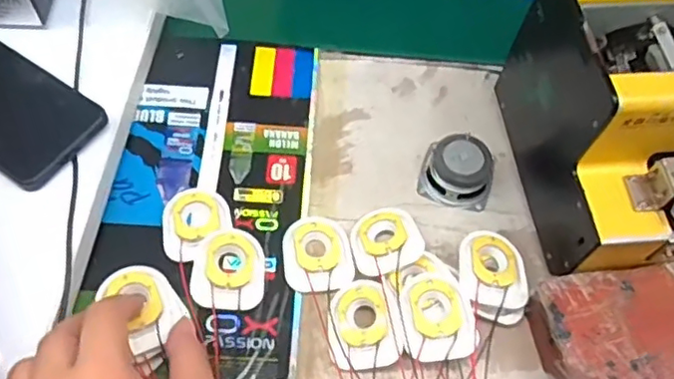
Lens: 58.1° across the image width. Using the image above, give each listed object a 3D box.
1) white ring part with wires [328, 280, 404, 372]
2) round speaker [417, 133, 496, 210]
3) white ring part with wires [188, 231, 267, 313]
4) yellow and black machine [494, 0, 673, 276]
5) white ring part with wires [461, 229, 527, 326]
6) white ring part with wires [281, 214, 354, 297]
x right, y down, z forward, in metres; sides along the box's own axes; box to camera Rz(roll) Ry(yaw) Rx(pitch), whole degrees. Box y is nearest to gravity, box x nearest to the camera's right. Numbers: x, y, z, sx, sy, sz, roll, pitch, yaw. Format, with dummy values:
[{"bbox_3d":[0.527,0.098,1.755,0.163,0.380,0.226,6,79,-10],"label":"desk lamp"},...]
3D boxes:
[{"bbox_3d":[0.018,0.090,0.406,0.045,0.017,0.058,-18,63,12],"label":"white ring part with wires"},{"bbox_3d":[0.095,-0.016,0.473,0.053,0.027,0.052,14,59,4],"label":"round speaker"},{"bbox_3d":[-0.076,0.058,0.422,0.051,0.015,0.053,-4,60,-7],"label":"white ring part with wires"},{"bbox_3d":[0.212,-0.047,0.421,0.128,0.137,0.178,-3,60,-6],"label":"yellow and black machine"},{"bbox_3d":[0.109,0.061,0.429,0.044,0.020,0.063,3,59,-3],"label":"white ring part with wires"},{"bbox_3d":[-0.015,0.048,0.441,0.049,0.010,0.060,-9,60,-9],"label":"white ring part with wires"}]

